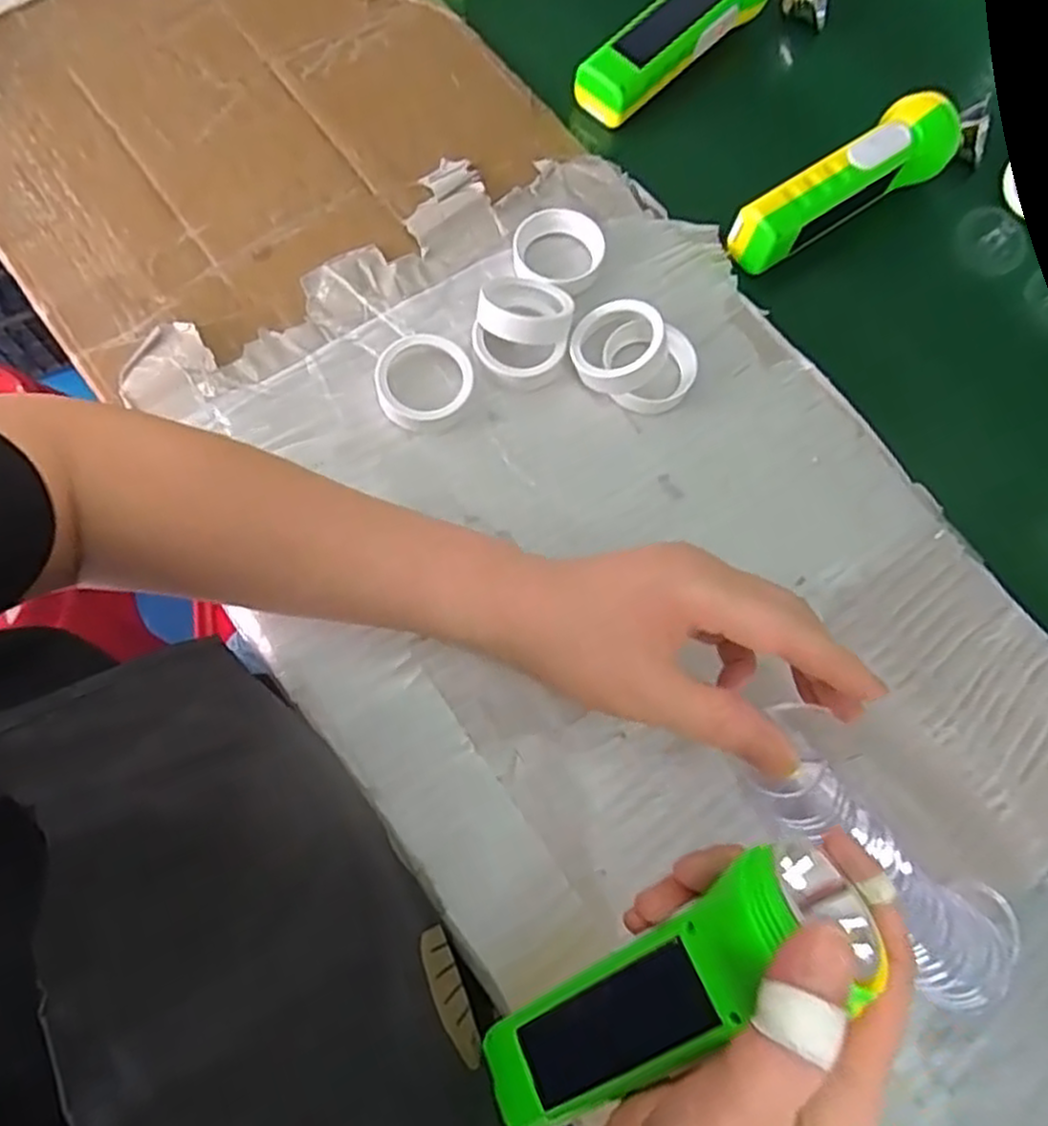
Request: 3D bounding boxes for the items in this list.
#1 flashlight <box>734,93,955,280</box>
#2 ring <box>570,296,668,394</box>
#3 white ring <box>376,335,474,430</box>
[{"bbox_3d":[0.190,-0.230,0.454,0.143,0.041,0.045,-28,76,-10],"label":"flashlight"},{"bbox_3d":[0.053,-0.121,0.418,0.051,0.019,0.052,-8,66,22],"label":"ring"},{"bbox_3d":[-0.056,-0.102,0.415,0.052,0.015,0.052,0,74,-1],"label":"white ring"}]

